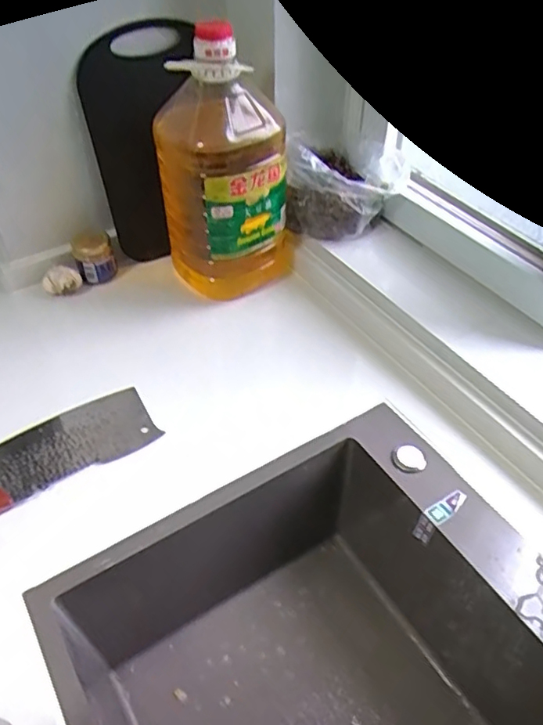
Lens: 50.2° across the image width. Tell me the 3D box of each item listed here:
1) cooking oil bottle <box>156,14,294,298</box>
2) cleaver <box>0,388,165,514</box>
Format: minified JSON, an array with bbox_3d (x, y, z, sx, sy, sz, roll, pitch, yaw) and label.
[{"bbox_3d":[-0.057,-0.247,0.790,0.121,0.334,0.138,33,55,29],"label":"cooking oil bottle"},{"bbox_3d":[-0.279,0.114,0.655,0.297,0.026,0.109,-27,51,-23],"label":"cleaver"}]

